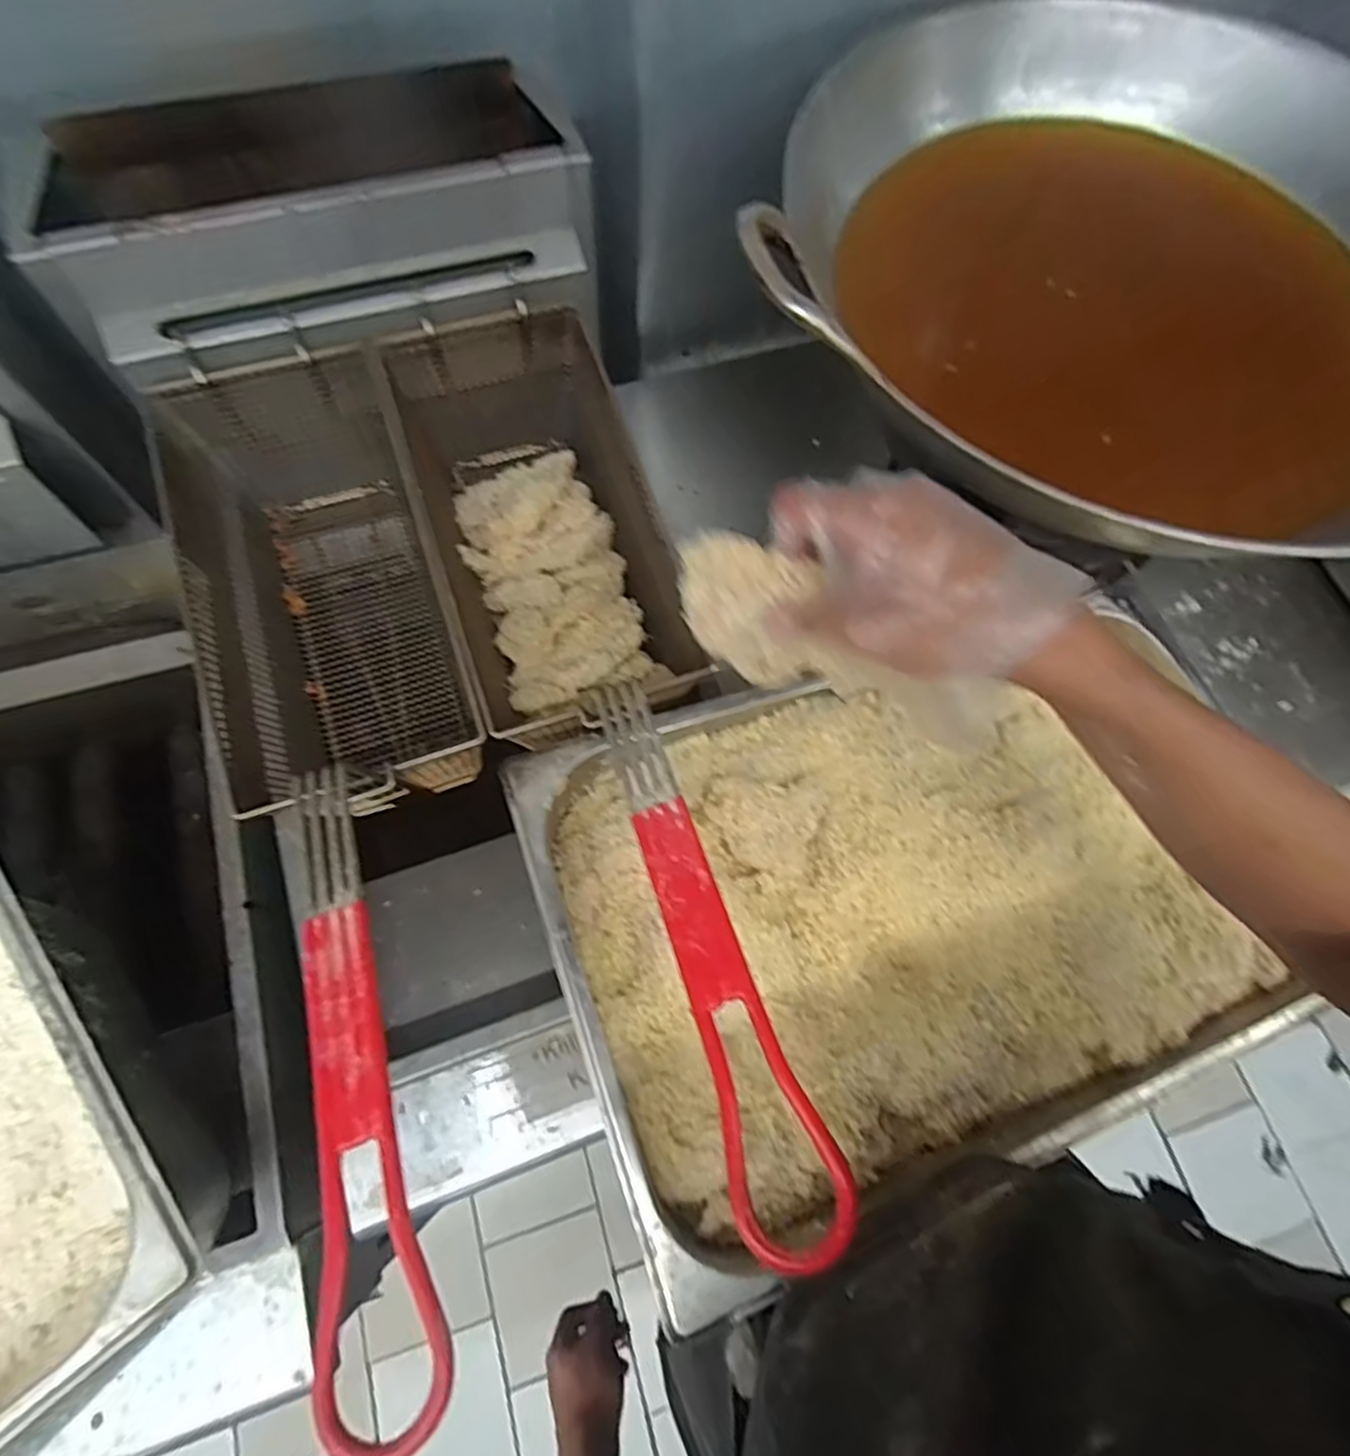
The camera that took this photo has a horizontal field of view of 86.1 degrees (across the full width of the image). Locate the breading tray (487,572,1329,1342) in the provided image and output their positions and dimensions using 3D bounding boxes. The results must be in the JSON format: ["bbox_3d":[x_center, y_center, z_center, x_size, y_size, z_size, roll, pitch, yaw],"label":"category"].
[{"bbox_3d":[0.148,0.105,0.464,0.435,0.069,0.308,-18,71,-8],"label":"breading tray"}]

